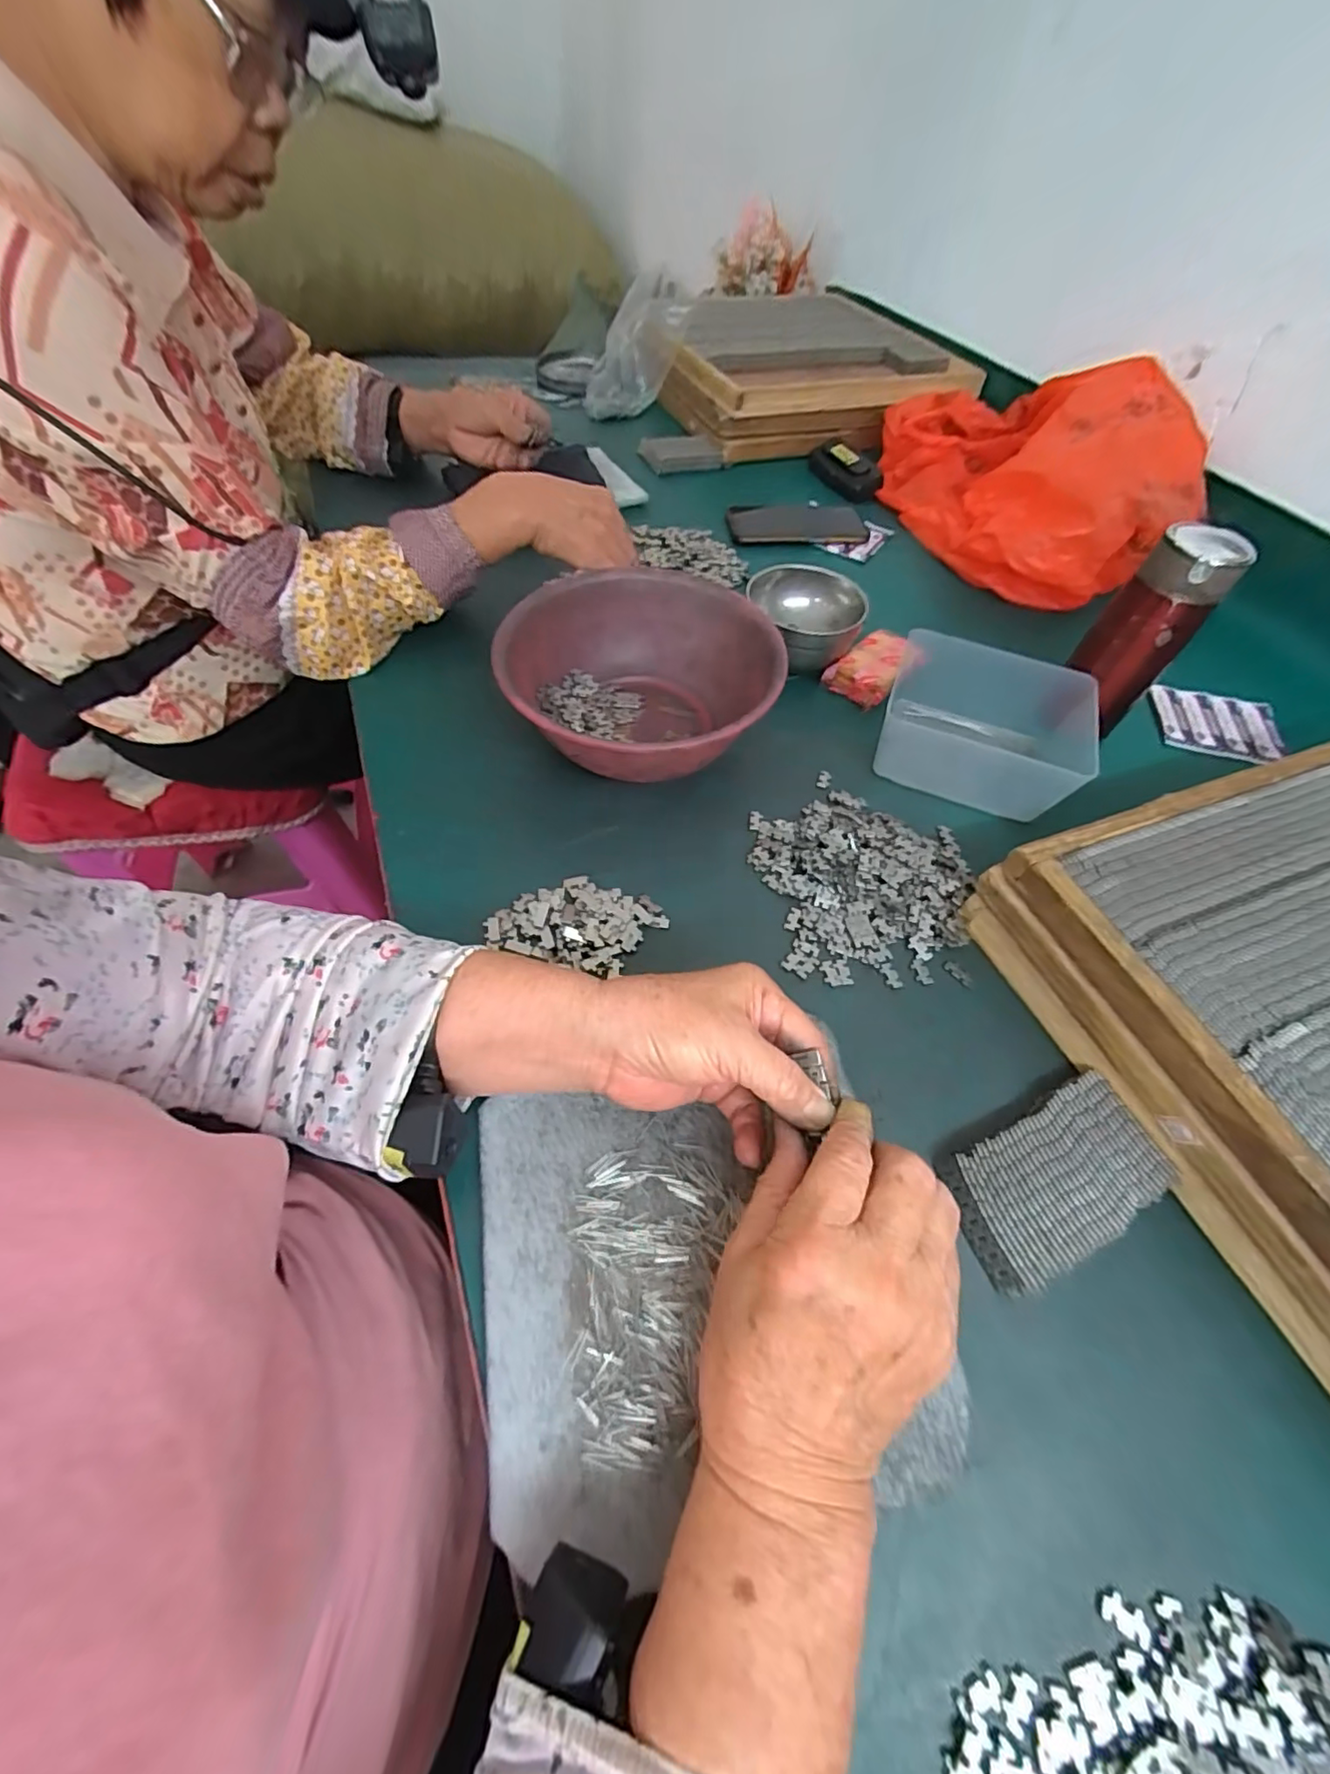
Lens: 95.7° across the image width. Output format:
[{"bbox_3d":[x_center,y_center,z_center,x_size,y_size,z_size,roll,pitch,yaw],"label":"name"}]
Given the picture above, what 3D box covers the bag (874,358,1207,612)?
[{"bbox_3d":[0.402,-0.499,0.692,0.214,0.158,0.414,-7,57,-10],"label":"bag"}]

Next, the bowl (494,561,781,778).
[{"bbox_3d":[-0.019,-0.160,0.482,0.204,0.077,0.218,2,56,-3],"label":"bowl"}]

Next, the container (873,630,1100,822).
[{"bbox_3d":[0.259,-0.140,0.499,0.152,0.061,0.139,26,58,11],"label":"container"}]

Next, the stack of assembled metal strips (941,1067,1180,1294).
[{"bbox_3d":[0.210,0.156,0.324,0.120,0.018,0.064,-20,61,-18],"label":"stack of assembled metal strips"}]

